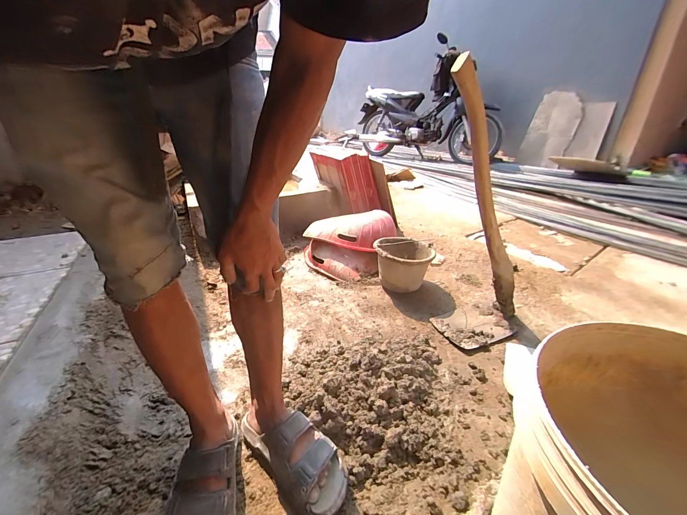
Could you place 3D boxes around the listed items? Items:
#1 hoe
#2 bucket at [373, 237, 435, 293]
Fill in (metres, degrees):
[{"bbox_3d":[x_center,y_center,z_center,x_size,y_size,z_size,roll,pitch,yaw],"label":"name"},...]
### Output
[{"bbox_3d":[0.328,-0.050,0.788,0.263,0.806,0.177,-19,28,8],"label":"hoe"},{"bbox_3d":[0.224,0.021,1.151,0.198,0.149,0.235,5,28,12],"label":"bucket"}]

